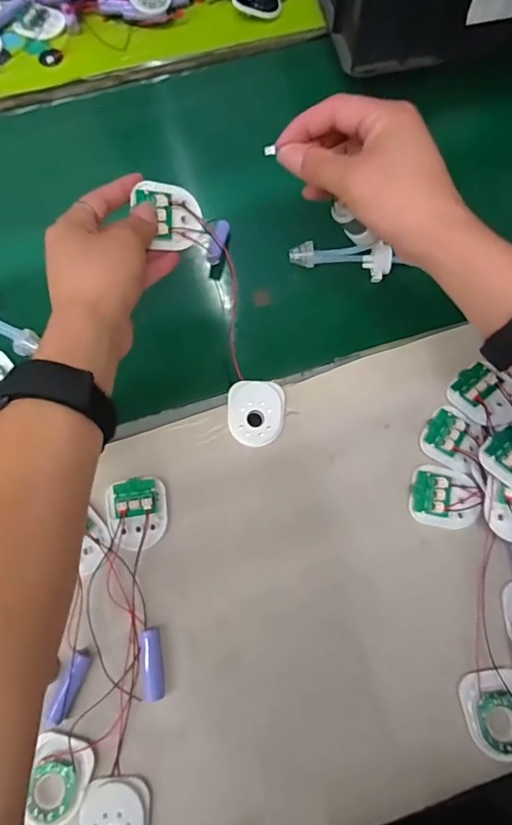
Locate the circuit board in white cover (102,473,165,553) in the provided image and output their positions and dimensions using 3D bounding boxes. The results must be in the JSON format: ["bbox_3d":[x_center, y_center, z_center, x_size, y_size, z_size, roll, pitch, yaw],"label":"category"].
[{"bbox_3d":[-0.097,0.081,0.394,0.049,0.009,0.056,-10,74,-4],"label":"circuit board in white cover"}]

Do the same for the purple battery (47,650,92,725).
[{"bbox_3d":[-0.139,0.204,0.363,0.013,0.011,0.052,22,75,6],"label":"purple battery"}]

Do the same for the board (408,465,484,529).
[{"bbox_3d":[0.156,0.070,0.403,0.056,0.014,0.047,15,74,4],"label":"board"}]

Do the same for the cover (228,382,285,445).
[{"bbox_3d":[-0.001,0.000,0.416,0.047,0.009,0.055,4,74,0],"label":"cover"}]

